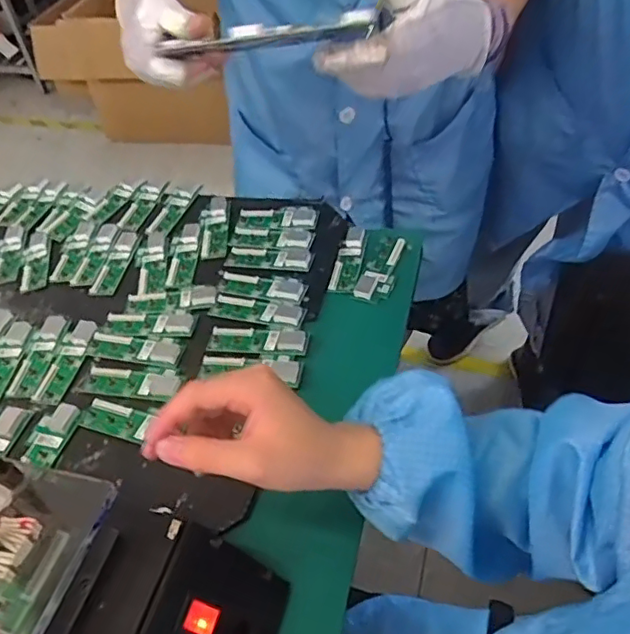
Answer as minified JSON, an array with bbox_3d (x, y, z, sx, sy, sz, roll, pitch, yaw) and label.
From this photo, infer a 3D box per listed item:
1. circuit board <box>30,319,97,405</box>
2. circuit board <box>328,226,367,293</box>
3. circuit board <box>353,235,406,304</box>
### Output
[{"bbox_3d":[-0.252,0.043,0.588,0.031,0.010,0.097,6,48,11],"label":"circuit board"},{"bbox_3d":[0.040,-0.067,0.657,0.032,0.011,0.099,7,48,12],"label":"circuit board"},{"bbox_3d":[0.073,-0.056,0.642,0.036,0.015,0.099,11,49,15],"label":"circuit board"}]

